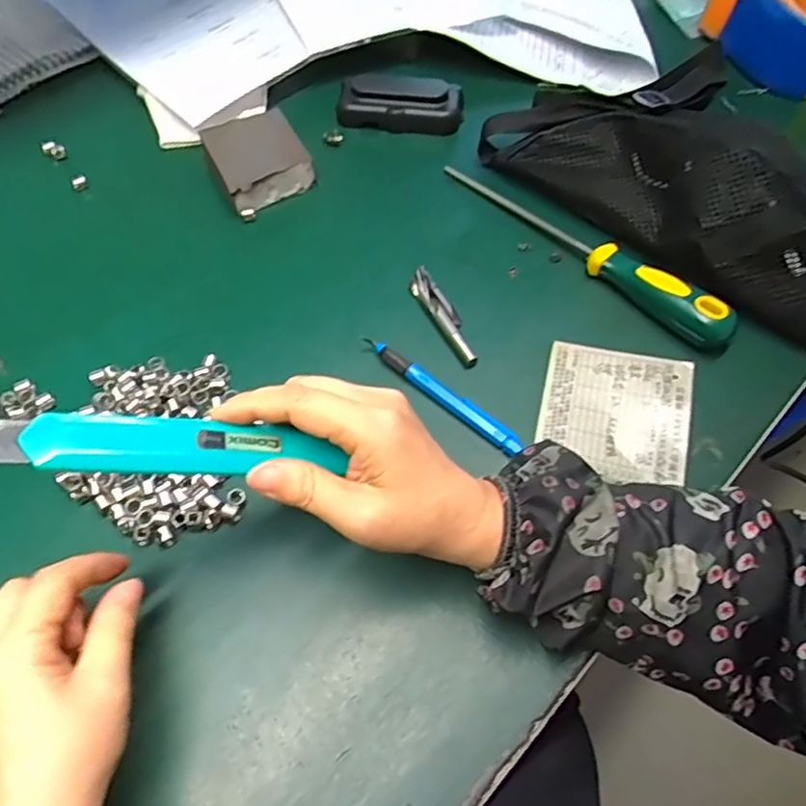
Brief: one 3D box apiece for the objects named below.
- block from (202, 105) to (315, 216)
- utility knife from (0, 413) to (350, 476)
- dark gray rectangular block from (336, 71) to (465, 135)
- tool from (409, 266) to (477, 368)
[{"bbox_3d":[-0.115,-0.195,0.480,0.070,0.024,0.083,-24,63,-13],"label":"block"},{"bbox_3d":[-0.097,0.016,0.245,0.145,0.008,0.025,4,58,-25],"label":"utility knife"},{"bbox_3d":[-0.003,-0.255,0.512,0.105,0.023,0.048,10,61,6],"label":"dark gray rectangular block"},{"bbox_3d":[0.027,-0.061,0.410,0.017,0.008,0.086,-22,63,-12],"label":"tool"}]

